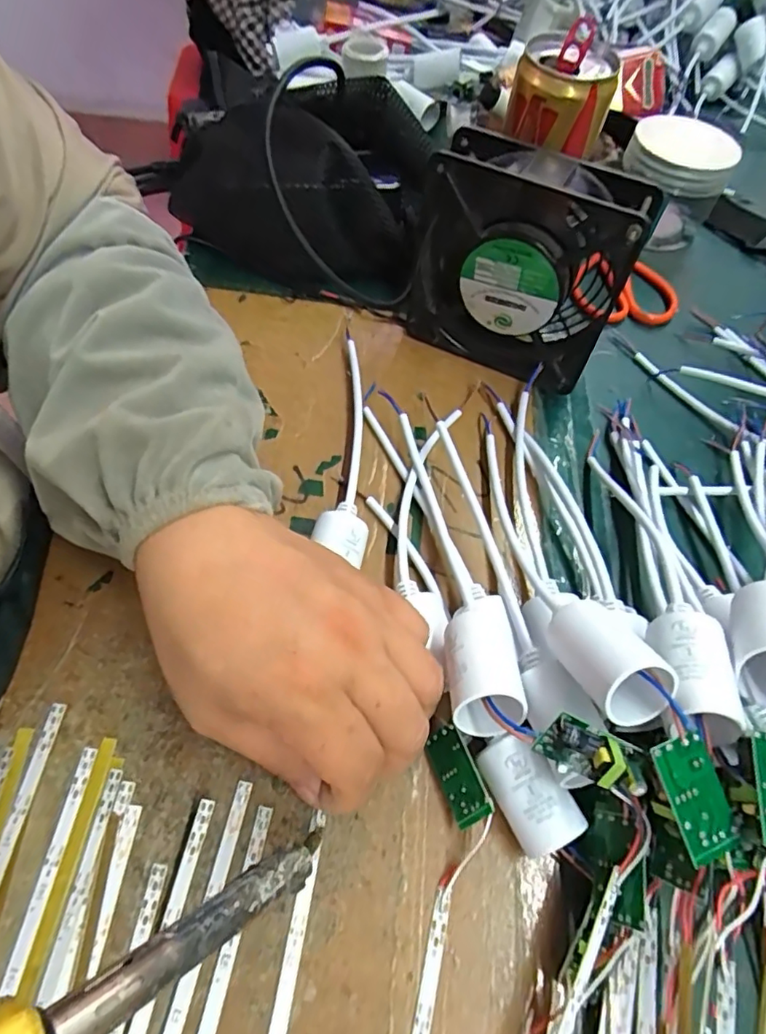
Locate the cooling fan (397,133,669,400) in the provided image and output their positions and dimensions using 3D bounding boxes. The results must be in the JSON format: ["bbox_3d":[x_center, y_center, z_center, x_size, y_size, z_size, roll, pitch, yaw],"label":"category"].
[{"bbox_3d":[0.083,-0.151,0.343,0.120,0.115,0.047,27,61,12],"label":"cooling fan"}]

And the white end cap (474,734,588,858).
[{"bbox_3d":[0.057,0.114,0.232,0.024,0.028,0.044,-32,66,-21],"label":"white end cap"}]

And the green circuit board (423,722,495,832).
[{"bbox_3d":[0.030,0.108,0.236,0.004,0.019,0.038,16,35,-45],"label":"green circuit board"}]

